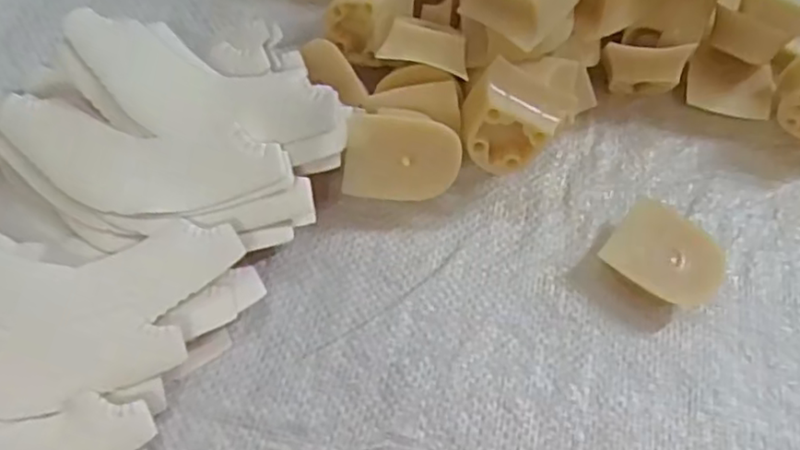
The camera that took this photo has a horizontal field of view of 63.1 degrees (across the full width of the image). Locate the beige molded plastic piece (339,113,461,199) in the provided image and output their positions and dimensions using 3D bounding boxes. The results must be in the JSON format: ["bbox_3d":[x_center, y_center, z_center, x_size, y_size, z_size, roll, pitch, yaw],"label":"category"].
[{"bbox_3d":[0.001,-0.026,0.267,0.046,0.035,0.004,7,24,-8],"label":"beige molded plastic piece"}]

